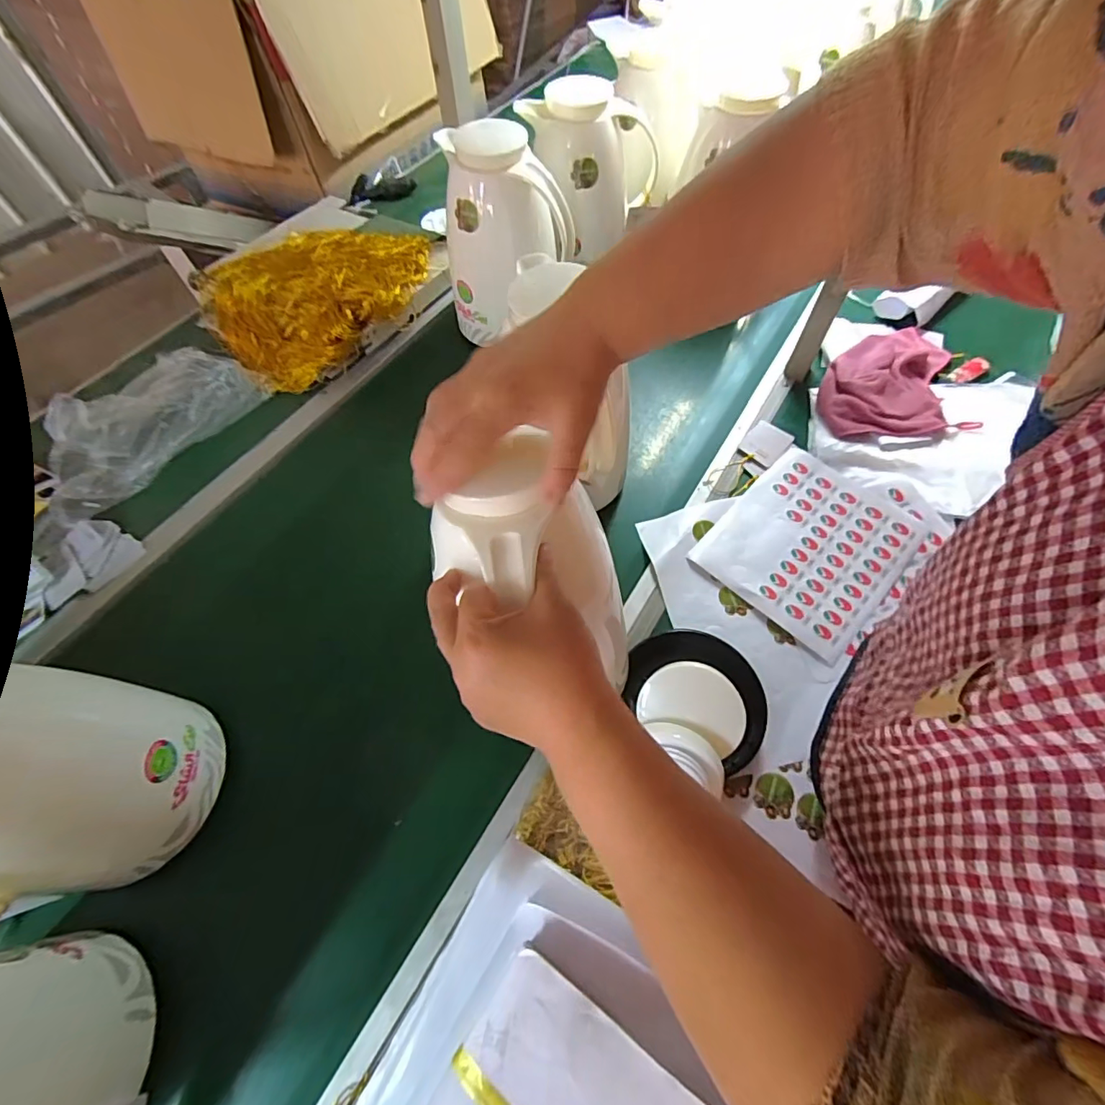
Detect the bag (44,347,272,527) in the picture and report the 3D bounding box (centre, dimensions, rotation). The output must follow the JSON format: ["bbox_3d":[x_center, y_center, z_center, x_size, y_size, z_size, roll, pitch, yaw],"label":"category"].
[{"bbox_3d":[-0.567,-0.187,0.682,0.169,0.071,0.295,27,65,17],"label":"bag"}]

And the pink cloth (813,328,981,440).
[{"bbox_3d":[0.463,-0.234,0.691,0.197,0.029,0.187,-1,60,3],"label":"pink cloth"}]

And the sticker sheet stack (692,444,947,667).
[{"bbox_3d":[0.309,-0.013,0.587,0.198,0.008,0.242,39,69,22],"label":"sticker sheet stack"}]

